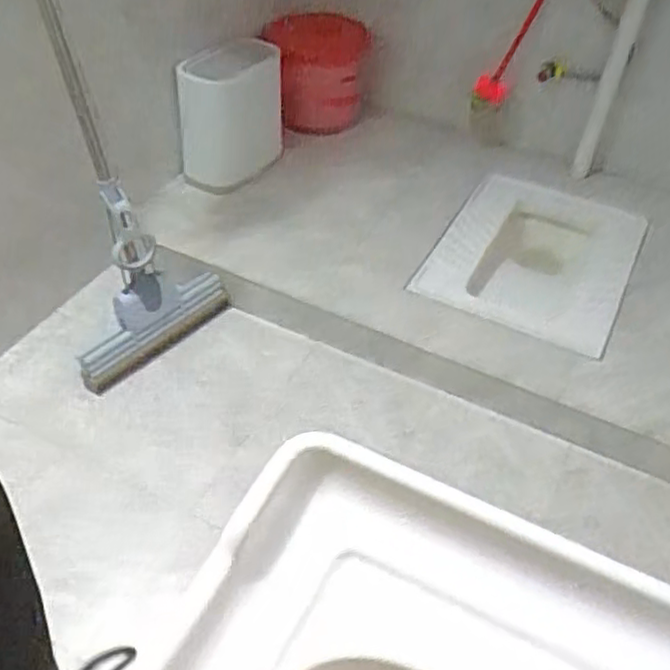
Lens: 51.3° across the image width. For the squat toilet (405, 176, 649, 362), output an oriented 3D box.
[{"bbox_3d":[0.510,-0.164,1.829,0.474,0.168,0.586,22,47,17],"label":"squat toilet"}]

